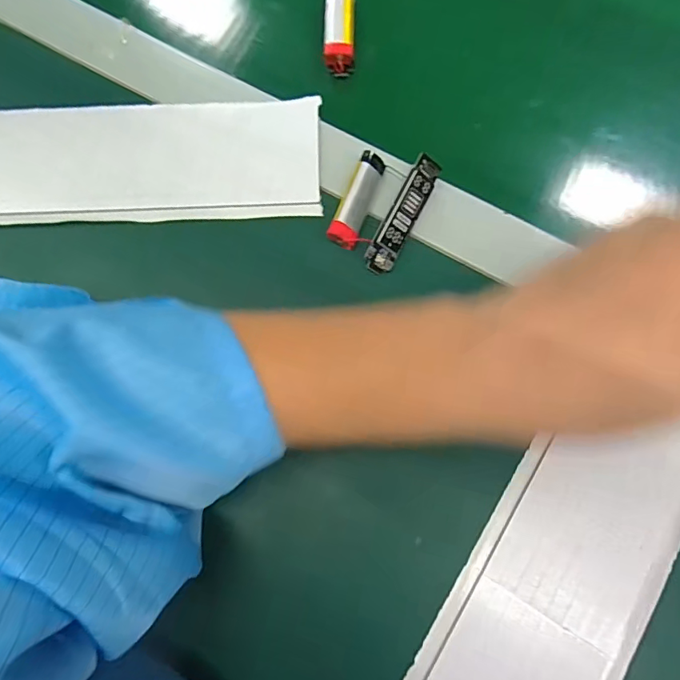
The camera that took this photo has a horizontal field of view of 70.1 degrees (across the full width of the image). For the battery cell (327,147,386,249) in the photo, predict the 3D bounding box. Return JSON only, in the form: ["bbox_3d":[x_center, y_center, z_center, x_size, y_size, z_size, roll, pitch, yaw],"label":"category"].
[{"bbox_3d":[0.010,-0.079,0.271,0.014,0.010,0.058,21,79,5],"label":"battery cell"}]

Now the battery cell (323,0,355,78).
[{"bbox_3d":[0.000,-0.198,0.309,0.019,0.015,0.058,1,78,1],"label":"battery cell"}]

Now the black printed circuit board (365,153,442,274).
[{"bbox_3d":[0.035,-0.069,0.264,0.015,0.010,0.067,27,79,6],"label":"black printed circuit board"}]

